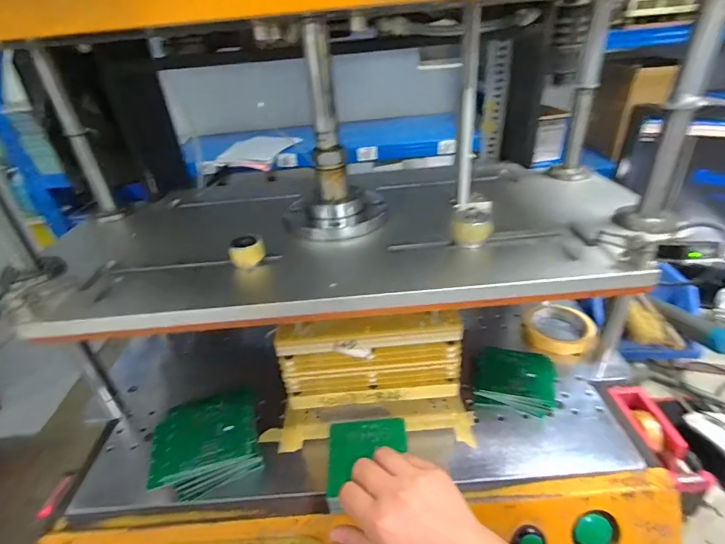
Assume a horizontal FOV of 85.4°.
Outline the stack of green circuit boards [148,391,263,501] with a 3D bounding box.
[{"bbox_3d":[-0.169,0.193,0.437,0.103,0.058,0.091,-14,33,-13],"label":"stack of green circuit boards"}]

